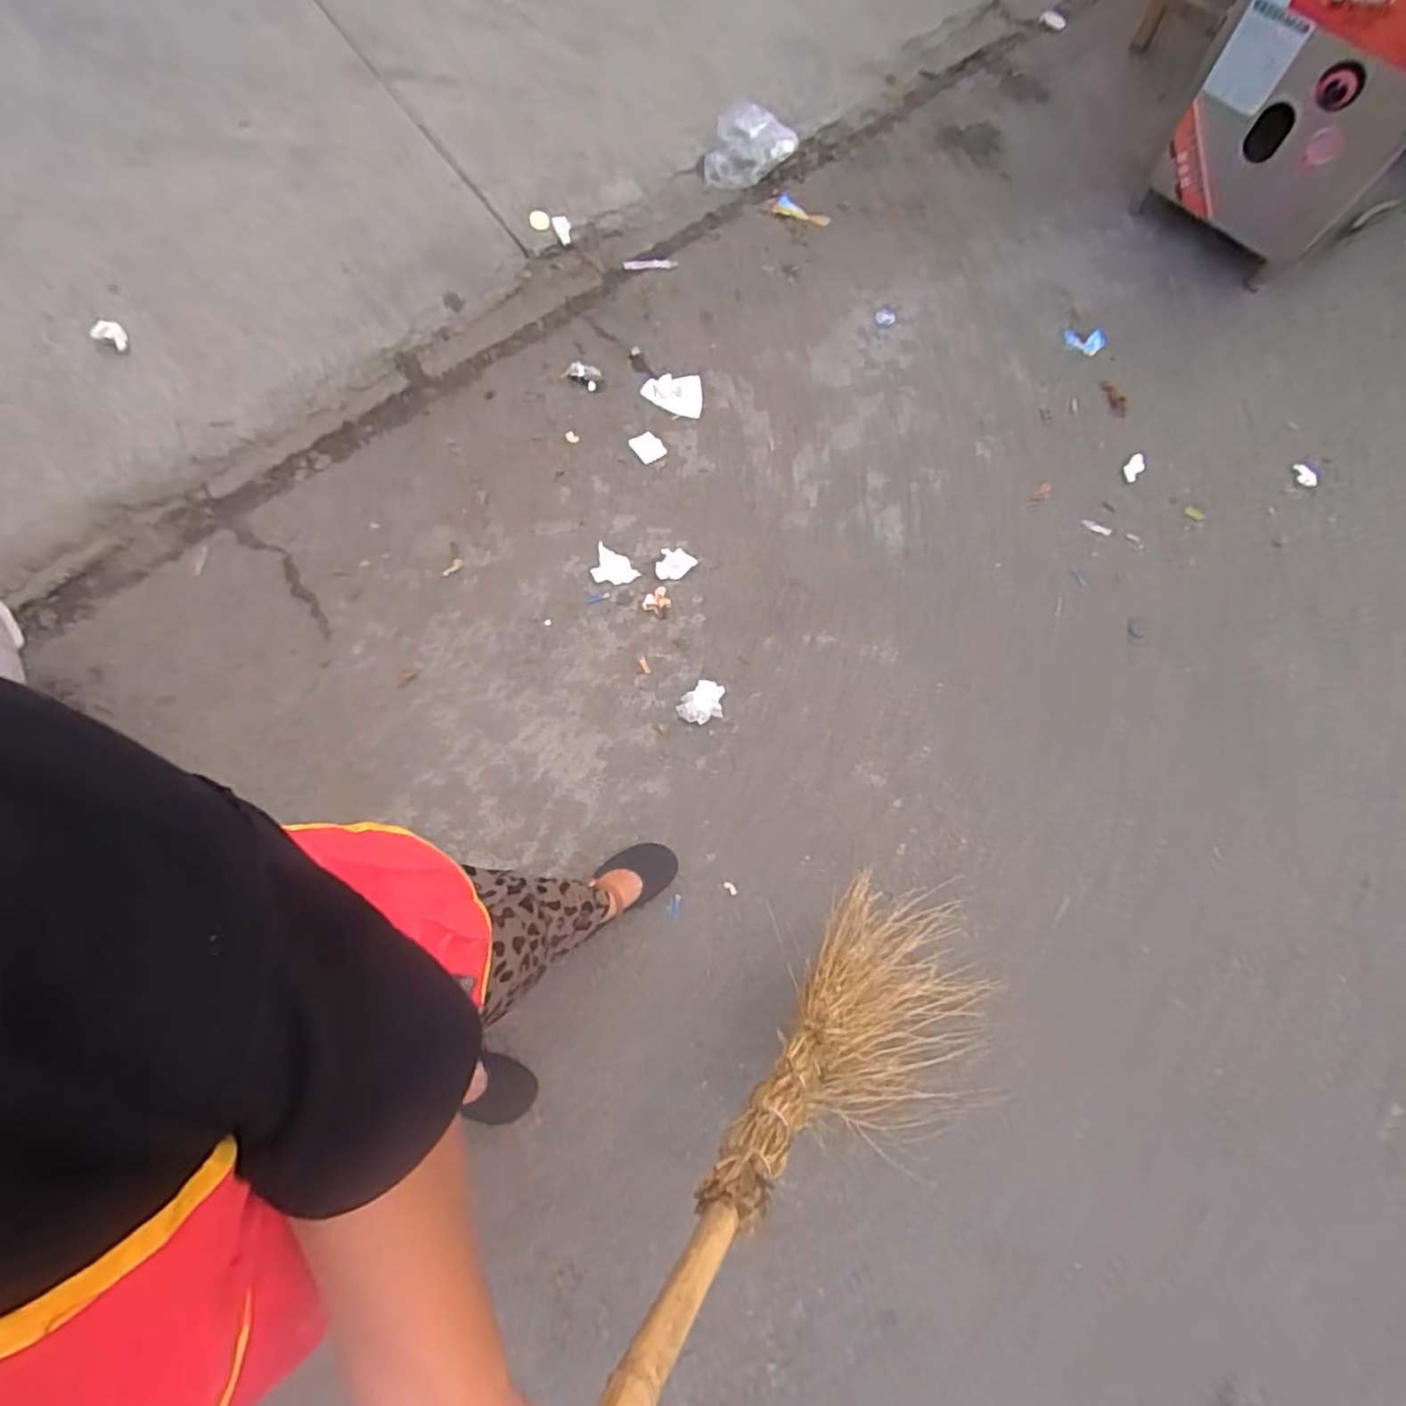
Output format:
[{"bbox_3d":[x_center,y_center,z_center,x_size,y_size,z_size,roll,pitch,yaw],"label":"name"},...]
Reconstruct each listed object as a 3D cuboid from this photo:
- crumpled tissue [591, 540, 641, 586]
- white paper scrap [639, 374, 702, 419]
[{"bbox_3d":[-0.192,-0.279,1.436,0.084,0.013,0.125,-24,59,-18],"label":"crumpled tissue"},{"bbox_3d":[-0.069,-0.682,1.571,0.133,0.012,0.108,-1,70,0],"label":"white paper scrap"}]

